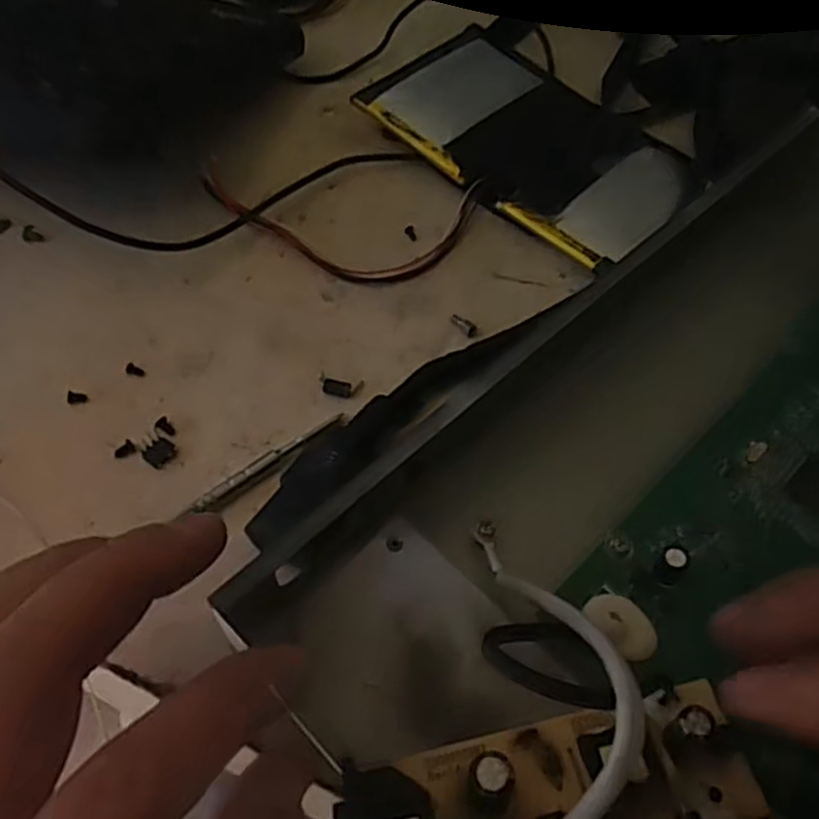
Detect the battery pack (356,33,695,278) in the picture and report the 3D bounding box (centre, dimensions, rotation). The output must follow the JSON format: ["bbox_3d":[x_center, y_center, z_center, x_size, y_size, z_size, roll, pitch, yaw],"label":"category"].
[{"bbox_3d":[0.053,-0.117,0.322,0.135,0.011,0.082,38,63,20],"label":"battery pack"}]

